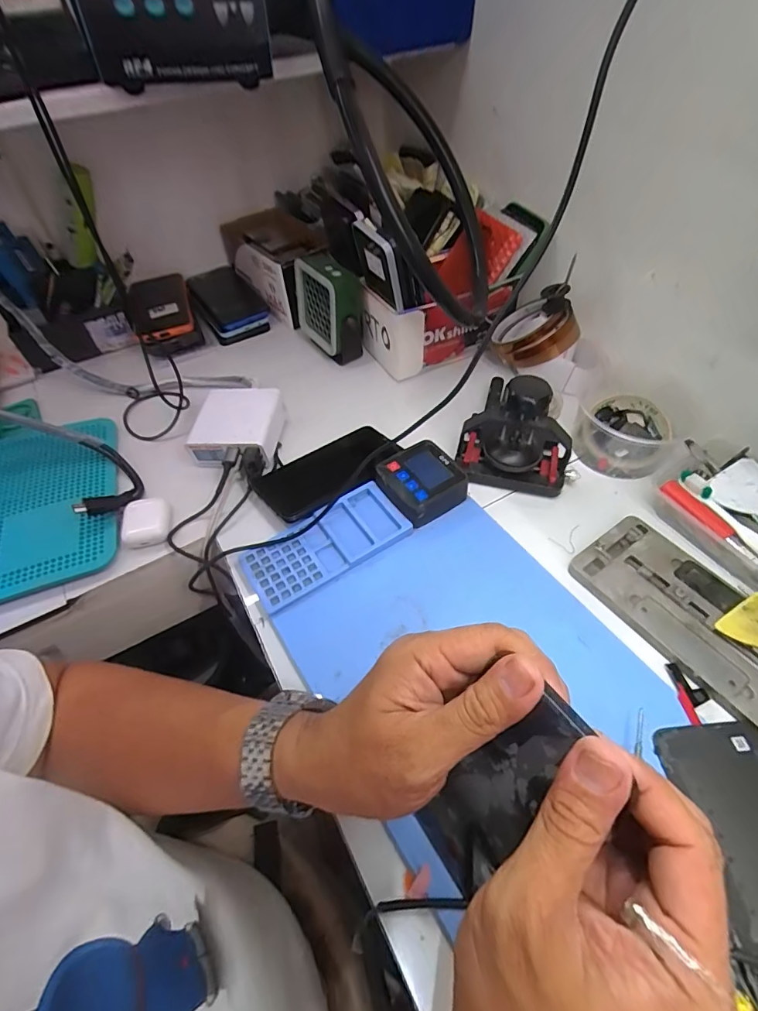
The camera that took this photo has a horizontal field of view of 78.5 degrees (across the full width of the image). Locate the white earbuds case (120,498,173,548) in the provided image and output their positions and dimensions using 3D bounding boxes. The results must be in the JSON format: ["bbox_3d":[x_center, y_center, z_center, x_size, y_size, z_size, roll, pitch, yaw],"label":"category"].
[{"bbox_3d":[-0.228,0.017,0.456,0.046,0.018,0.048,-14,53,-6],"label":"white earbuds case"}]

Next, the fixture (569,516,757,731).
[{"bbox_3d":[0.252,0.085,0.373,0.089,0.009,0.176,-32,57,-19],"label":"fixture"}]

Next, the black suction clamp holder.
[{"bbox_3d":[0.133,-0.074,0.445,0.103,0.103,0.061,7,54,10],"label":"black suction clamp holder"}]

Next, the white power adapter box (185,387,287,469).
[{"bbox_3d":[-0.157,-0.087,0.516,0.096,0.040,0.092,7,54,9],"label":"white power adapter box"}]

